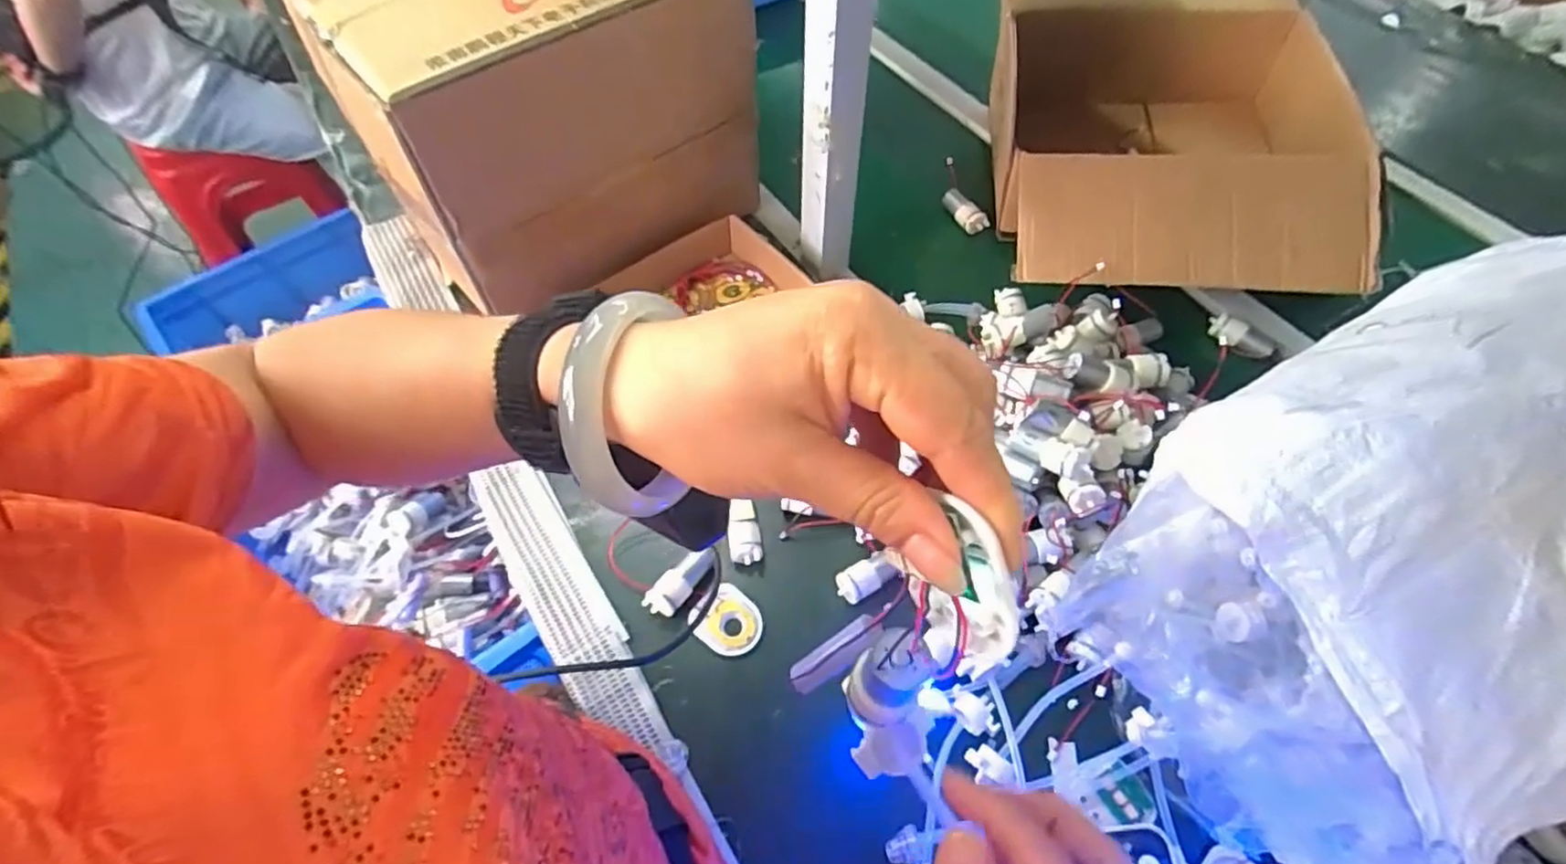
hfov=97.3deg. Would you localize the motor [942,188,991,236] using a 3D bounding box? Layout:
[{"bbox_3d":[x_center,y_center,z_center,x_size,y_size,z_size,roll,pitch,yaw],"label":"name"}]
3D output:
[{"bbox_3d":[0.218,-0.267,0.831,0.025,0.032,0.068,-26,61,-15],"label":"motor"}]

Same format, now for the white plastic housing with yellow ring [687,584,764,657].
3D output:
[{"bbox_3d":[-0.044,0.155,0.567,0.056,0.018,0.049,30,63,19],"label":"white plastic housing with yellow ring"}]

